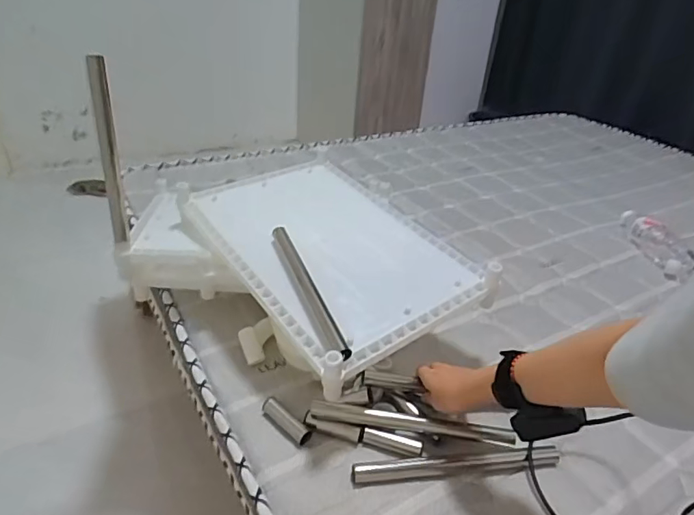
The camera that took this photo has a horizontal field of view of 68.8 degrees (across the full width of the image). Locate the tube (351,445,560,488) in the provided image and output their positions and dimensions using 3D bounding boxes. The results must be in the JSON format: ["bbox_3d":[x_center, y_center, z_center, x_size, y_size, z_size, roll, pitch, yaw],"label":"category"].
[{"bbox_3d":[0.134,0.248,0.606,0.256,0.018,0.021,-1,32,-10],"label":"tube"}]

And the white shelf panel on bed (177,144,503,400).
[{"bbox_3d":[-0.033,-0.030,0.781,0.293,0.036,0.453,-21,47,-30],"label":"white shelf panel on bed"}]

